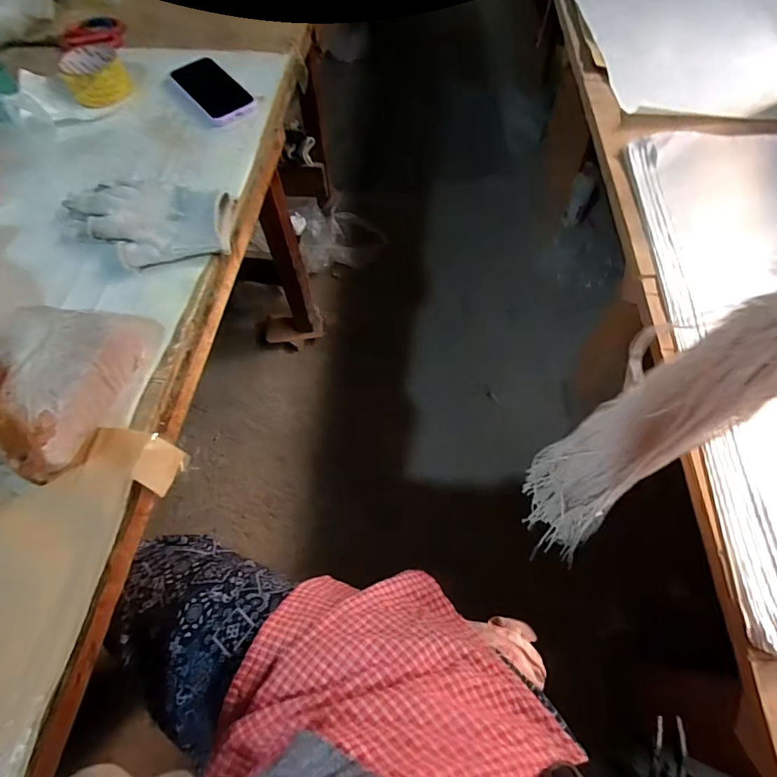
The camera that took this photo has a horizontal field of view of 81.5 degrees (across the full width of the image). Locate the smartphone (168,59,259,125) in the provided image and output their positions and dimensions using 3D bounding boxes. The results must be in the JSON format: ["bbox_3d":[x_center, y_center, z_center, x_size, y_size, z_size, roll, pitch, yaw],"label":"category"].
[{"bbox_3d":[-0.255,-0.431,0.652,0.070,0.009,0.147,-37,68,-15],"label":"smartphone"}]

